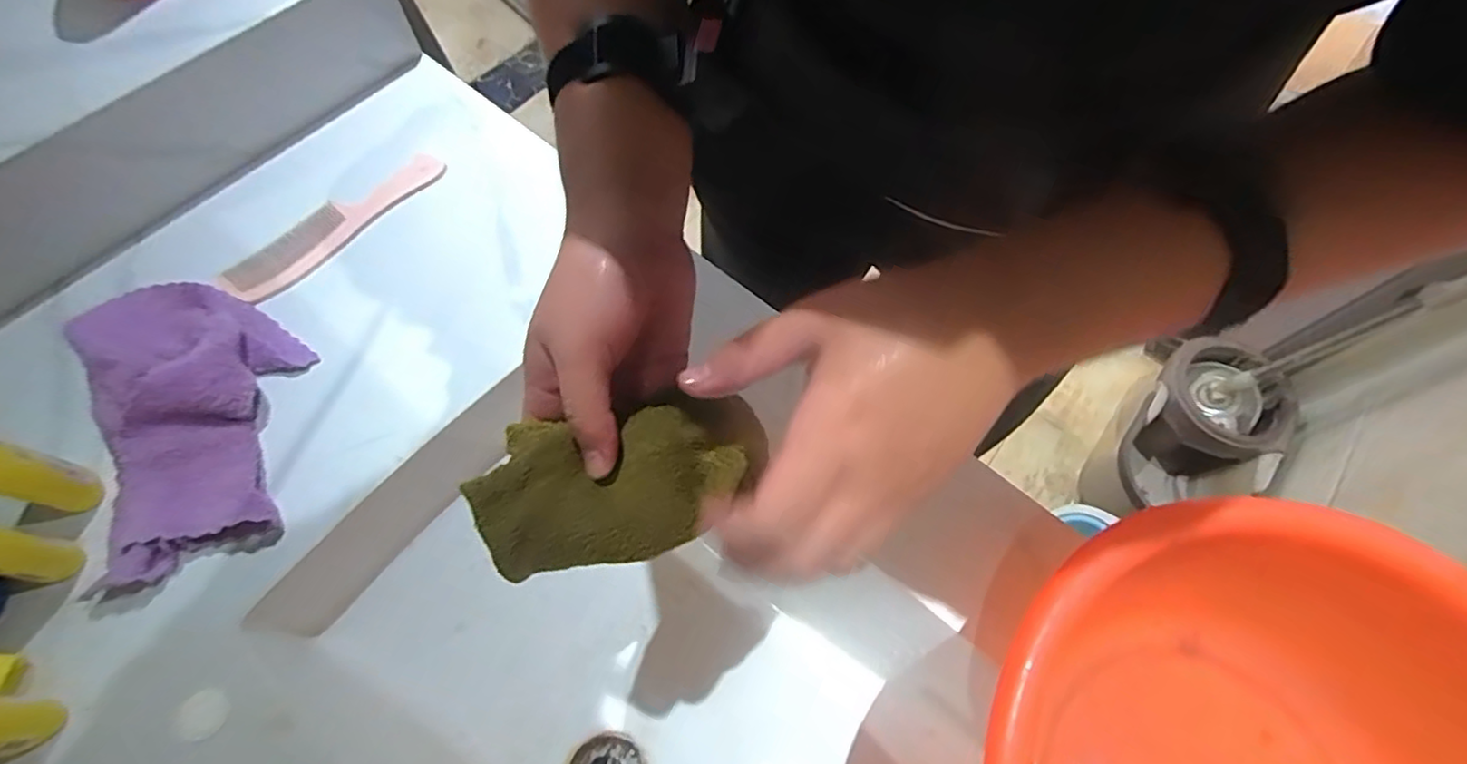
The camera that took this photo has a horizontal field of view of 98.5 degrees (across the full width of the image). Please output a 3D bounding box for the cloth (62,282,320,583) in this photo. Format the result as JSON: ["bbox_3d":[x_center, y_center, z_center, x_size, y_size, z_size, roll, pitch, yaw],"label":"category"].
[{"bbox_3d":[-0.404,0.010,0.470,0.146,0.048,0.238,-23,68,-13],"label":"cloth"}]

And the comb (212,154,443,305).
[{"bbox_3d":[-0.352,-0.143,0.561,0.048,0.012,0.201,38,67,9],"label":"comb"}]

